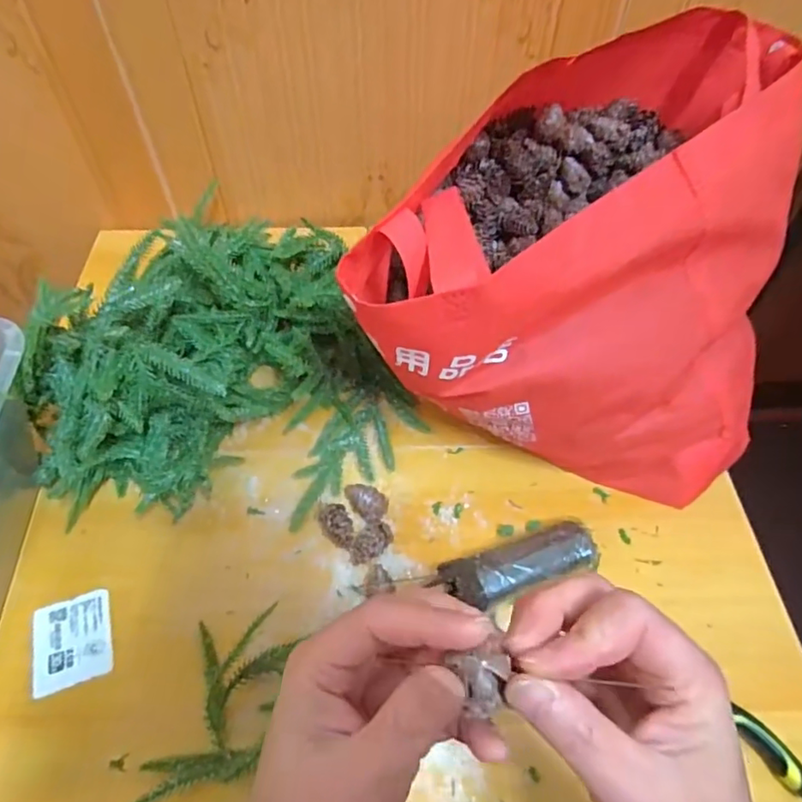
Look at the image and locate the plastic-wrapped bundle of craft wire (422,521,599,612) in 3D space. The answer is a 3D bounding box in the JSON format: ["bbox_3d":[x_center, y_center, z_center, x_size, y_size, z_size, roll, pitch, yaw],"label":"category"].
[{"bbox_3d":[0.084,0.118,0.399,0.117,0.030,0.039,-15,56,-11],"label":"plastic-wrapped bundle of craft wire"}]

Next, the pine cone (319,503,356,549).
[{"bbox_3d":[-0.047,0.092,0.423,0.022,0.018,0.032,-13,55,-10],"label":"pine cone"}]

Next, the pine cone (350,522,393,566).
[{"bbox_3d":[-0.023,0.103,0.413,0.023,0.020,0.032,37,62,23],"label":"pine cone"}]

